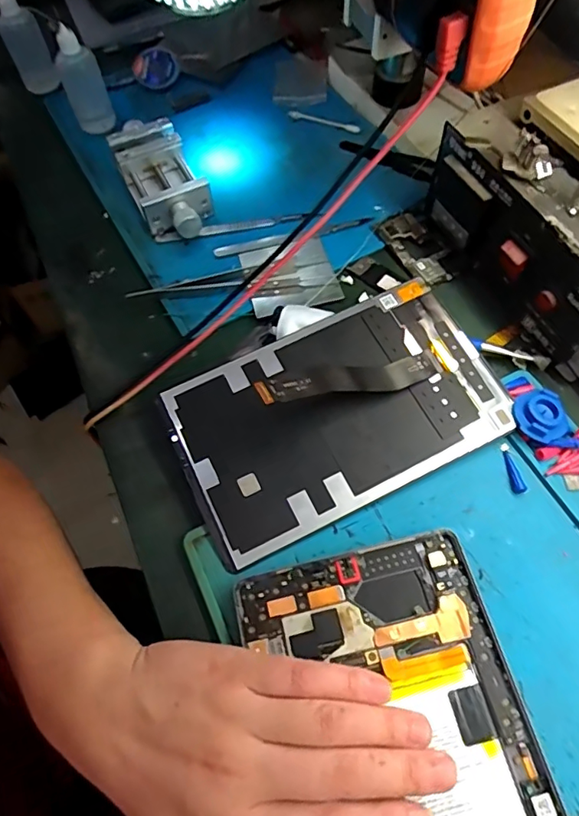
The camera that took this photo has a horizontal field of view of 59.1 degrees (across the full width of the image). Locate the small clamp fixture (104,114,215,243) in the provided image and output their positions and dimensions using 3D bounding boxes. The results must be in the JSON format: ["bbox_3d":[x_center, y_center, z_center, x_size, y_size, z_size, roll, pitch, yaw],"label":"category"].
[{"bbox_3d":[-0.107,-0.192,0.431,0.057,0.035,0.123,-22,62,-10],"label":"small clamp fixture"}]

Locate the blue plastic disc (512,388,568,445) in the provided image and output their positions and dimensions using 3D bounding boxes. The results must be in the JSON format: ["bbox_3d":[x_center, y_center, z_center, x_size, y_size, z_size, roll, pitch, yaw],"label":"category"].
[{"bbox_3d":[0.155,0.005,0.318,0.030,0.010,0.035,-7,61,-2],"label":"blue plastic disc"}]

